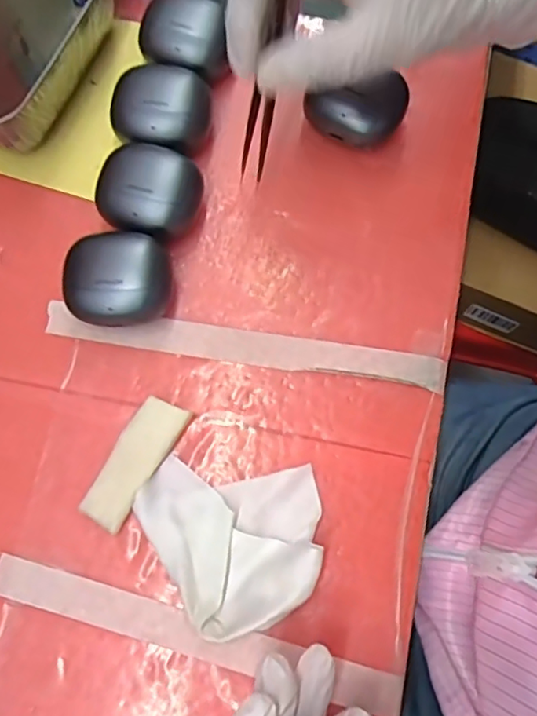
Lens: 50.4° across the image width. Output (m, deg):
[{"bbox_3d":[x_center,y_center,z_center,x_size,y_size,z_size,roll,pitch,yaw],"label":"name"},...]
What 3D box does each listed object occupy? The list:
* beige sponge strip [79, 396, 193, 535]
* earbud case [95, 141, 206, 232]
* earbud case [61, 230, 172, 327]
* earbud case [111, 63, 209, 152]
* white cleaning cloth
[{"bbox_3d":[-0.069,0.052,0.293,0.024,0.004,0.068,32,75,-2],"label":"beige sponge strip"},{"bbox_3d":[-0.066,-0.093,0.321,0.055,0.029,0.050,10,77,4],"label":"earbud case"},{"bbox_3d":[-0.080,-0.042,0.308,0.052,0.031,0.048,3,77,2],"label":"earbud case"},{"bbox_3d":[-0.063,-0.143,0.333,0.053,0.027,0.050,23,78,7],"label":"earbud case"},{"bbox_3d":[-0.021,0.092,0.279,0.089,0.025,0.078,3,77,2],"label":"white cleaning cloth"}]

